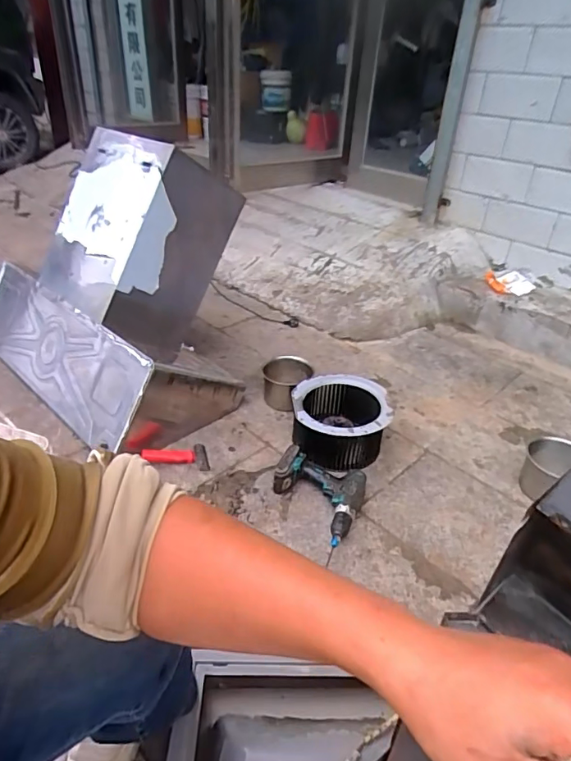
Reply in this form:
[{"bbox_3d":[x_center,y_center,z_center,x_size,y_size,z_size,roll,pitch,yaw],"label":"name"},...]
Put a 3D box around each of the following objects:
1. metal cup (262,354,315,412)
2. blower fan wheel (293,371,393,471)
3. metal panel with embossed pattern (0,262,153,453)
[{"bbox_3d":[0.006,0.004,1.469,0.126,0.100,0.145,16,35,19],"label":"metal cup"},{"bbox_3d":[0.139,0.104,1.277,0.242,0.127,0.244,4,35,0],"label":"blower fan wheel"},{"bbox_3d":[-0.703,-0.109,1.449,0.926,0.272,0.022,28,4,36],"label":"metal panel with embossed pattern"}]

